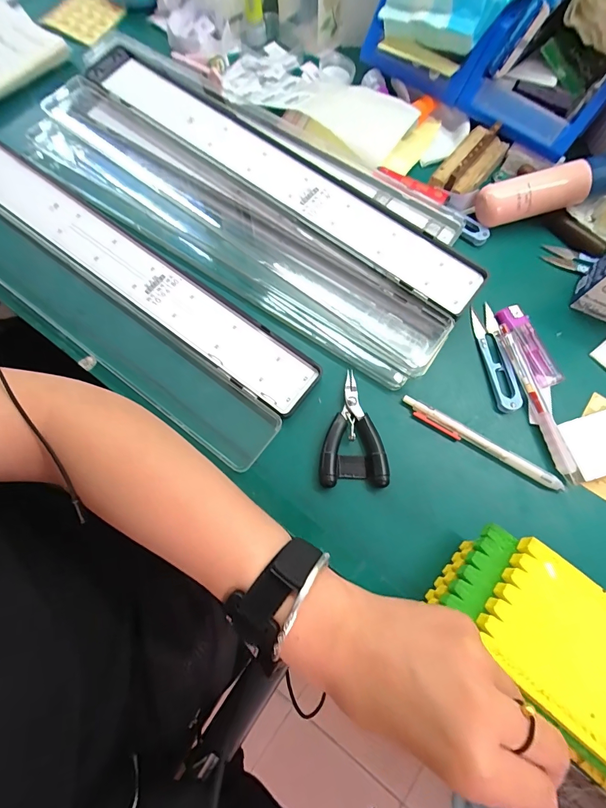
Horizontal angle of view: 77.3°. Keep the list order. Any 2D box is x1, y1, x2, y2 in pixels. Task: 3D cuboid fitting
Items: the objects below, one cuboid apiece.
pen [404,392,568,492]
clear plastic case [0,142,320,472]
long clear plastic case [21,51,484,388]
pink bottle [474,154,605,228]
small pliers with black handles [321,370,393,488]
[{"bbox_3d":[0.146,0.030,0.312,0.137,0.014,0.016,29,75,8],"label":"pen"},{"bbox_3d":[-0.186,-0.107,0.339,0.420,0.011,0.120,36,76,9],"label":"clear plastic case"},{"bbox_3d":[-0.045,-0.183,0.347,0.420,0.023,0.145,34,76,9],"label":"long clear plastic case"},{"bbox_3d":[0.236,-0.201,0.355,0.134,0.035,0.032,-10,74,-4],"label":"pink bottle"},{"bbox_3d":[0.040,0.019,0.309,0.052,0.019,0.093,0,73,-1],"label":"small pliers with black handles"}]

